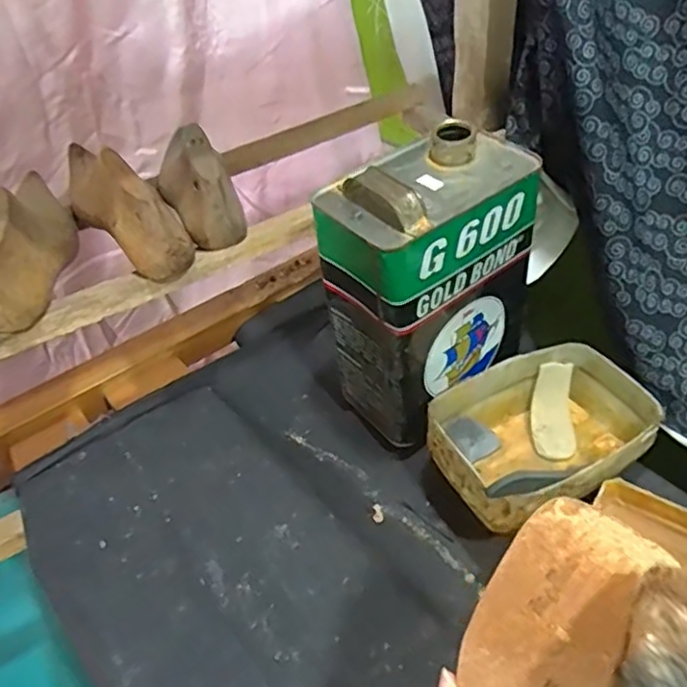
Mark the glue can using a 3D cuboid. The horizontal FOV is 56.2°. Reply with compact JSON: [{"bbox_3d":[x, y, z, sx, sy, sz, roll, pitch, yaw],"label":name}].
[{"bbox_3d":[0.073,-0.042,0.580,0.163,0.251,0.110,-31,47,-28],"label":"glue can"}]

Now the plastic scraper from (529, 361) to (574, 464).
[{"bbox_3d":[0.195,0.063,0.598,0.036,0.013,0.090,4,70,10],"label":"plastic scraper"}]

